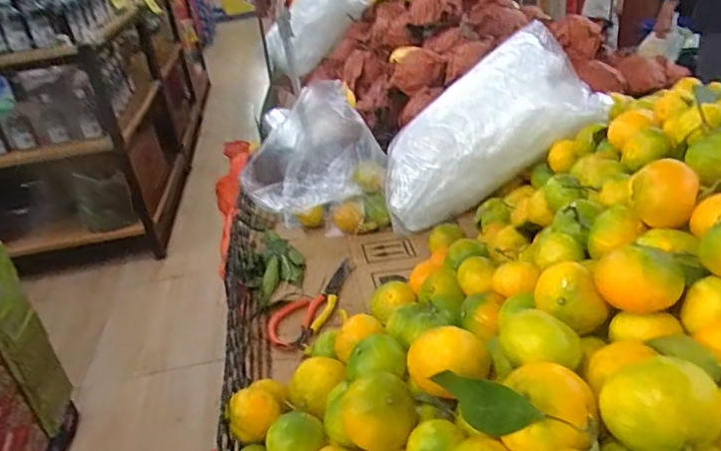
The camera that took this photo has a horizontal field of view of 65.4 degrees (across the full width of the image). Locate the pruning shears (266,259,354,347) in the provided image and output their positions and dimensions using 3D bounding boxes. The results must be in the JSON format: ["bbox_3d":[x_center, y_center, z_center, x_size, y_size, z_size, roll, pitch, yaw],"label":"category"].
[{"bbox_3d":[-0.059,0.100,0.751,0.065,0.018,0.172,10,35,28],"label":"pruning shears"}]

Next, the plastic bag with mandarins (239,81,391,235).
[{"bbox_3d":[-0.074,-0.096,0.893,0.223,0.190,0.131,-9,30,-2],"label":"plastic bag with mandarins"}]

